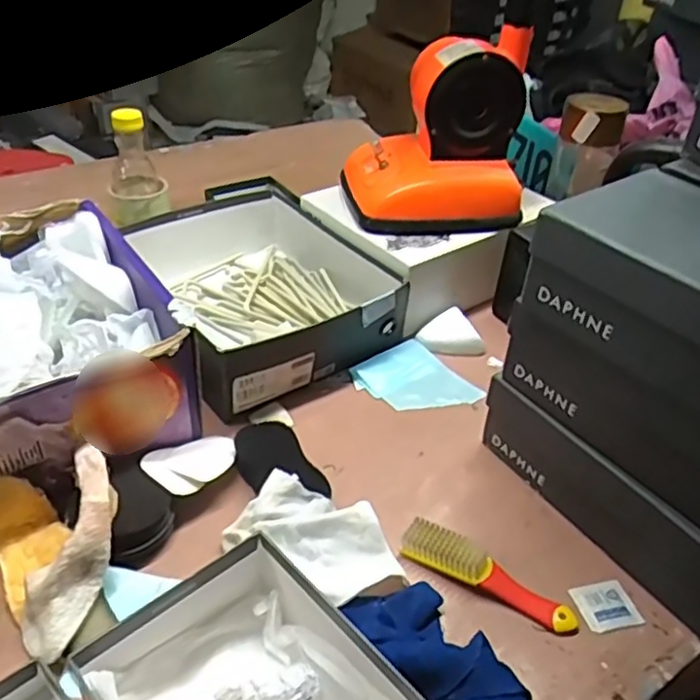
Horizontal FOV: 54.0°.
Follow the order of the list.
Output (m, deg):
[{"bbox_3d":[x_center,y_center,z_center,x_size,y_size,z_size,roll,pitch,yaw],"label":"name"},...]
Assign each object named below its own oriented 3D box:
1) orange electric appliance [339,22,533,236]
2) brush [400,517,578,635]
[{"bbox_3d":[0.109,-0.279,0.878,0.218,0.207,0.153,-1,39,-7],"label":"orange electric appliance"},{"bbox_3d":[0.120,0.197,0.603,0.158,0.030,0.036,22,42,21],"label":"brush"}]

